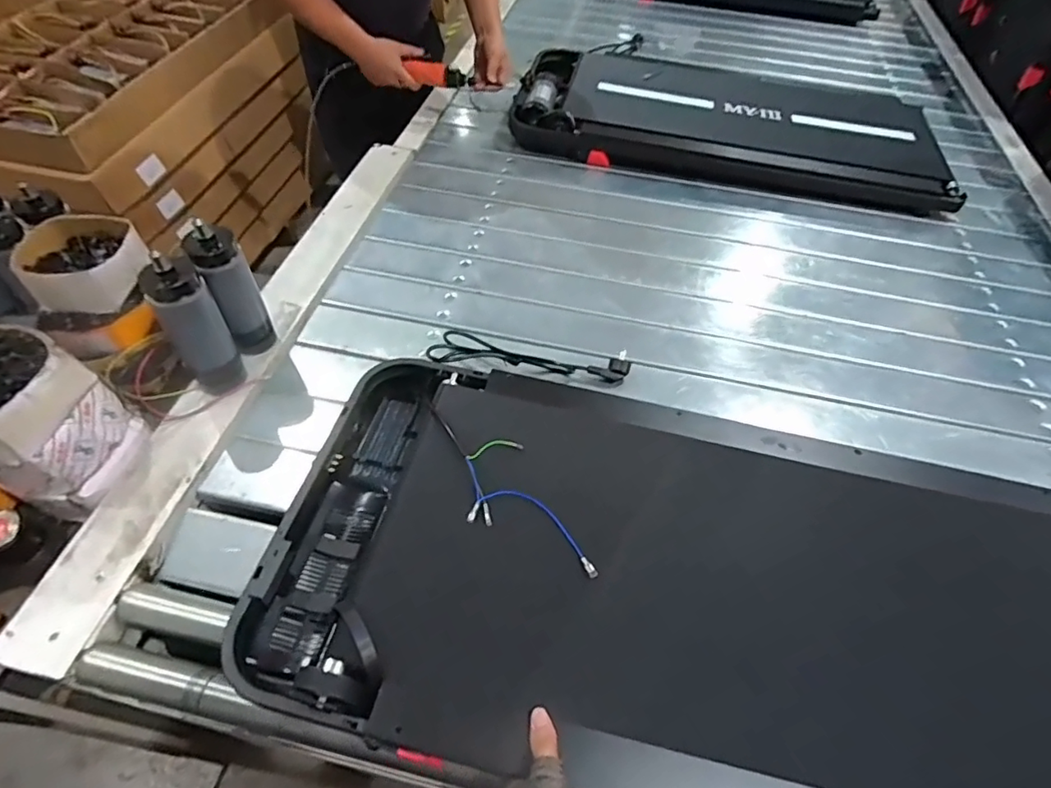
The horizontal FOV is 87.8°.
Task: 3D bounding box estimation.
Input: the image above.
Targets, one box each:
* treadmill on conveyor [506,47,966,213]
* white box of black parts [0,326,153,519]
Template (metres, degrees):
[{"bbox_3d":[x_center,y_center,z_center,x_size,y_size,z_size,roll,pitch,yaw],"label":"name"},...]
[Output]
[{"bbox_3d":[0.504,-0.700,1.400,1.033,0.103,0.470,9,55,1],"label":"treadmill on conveyor"},{"bbox_3d":[-0.643,0.037,0.716,0.163,0.190,0.153,12,55,4],"label":"white box of black parts"}]

